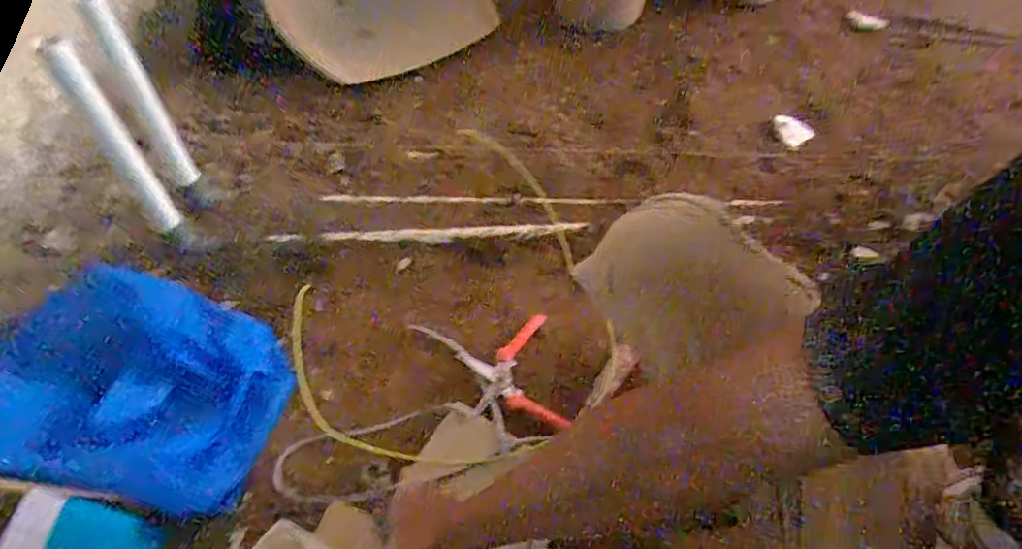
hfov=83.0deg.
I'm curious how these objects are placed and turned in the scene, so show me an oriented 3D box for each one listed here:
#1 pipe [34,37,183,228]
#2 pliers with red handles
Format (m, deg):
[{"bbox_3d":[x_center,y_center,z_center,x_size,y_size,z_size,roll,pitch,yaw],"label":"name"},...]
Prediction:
[{"bbox_3d":[-0.477,-0.159,0.700,0.039,0.259,0.033,38,62,25],"label":"pipe"},{"bbox_3d":[-0.028,0.128,0.739,0.176,0.032,0.152,-4,53,-3],"label":"pliers with red handles"}]

